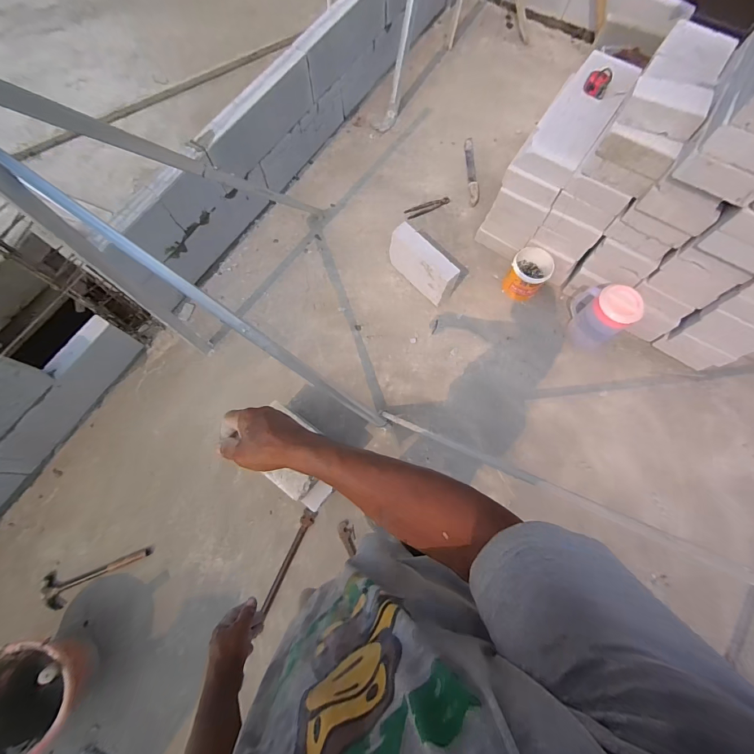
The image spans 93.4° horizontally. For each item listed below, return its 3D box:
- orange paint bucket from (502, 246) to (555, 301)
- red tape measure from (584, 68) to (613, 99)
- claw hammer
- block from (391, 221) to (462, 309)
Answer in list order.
[{"bbox_3d":[0.629,-0.428,1.486,0.156,0.141,0.168,0,73,0],"label":"orange paint bucket"},{"bbox_3d":[0.786,-1.051,1.264,0.083,0.041,0.104,24,75,7],"label":"red tape measure"},{"bbox_3d":[-0.955,0.672,1.220,0.376,0.025,0.116,-21,74,-6],"label":"claw hammer"},{"bbox_3d":[0.173,-0.449,1.421,0.095,0.197,0.308,-43,78,-11],"label":"block"}]

